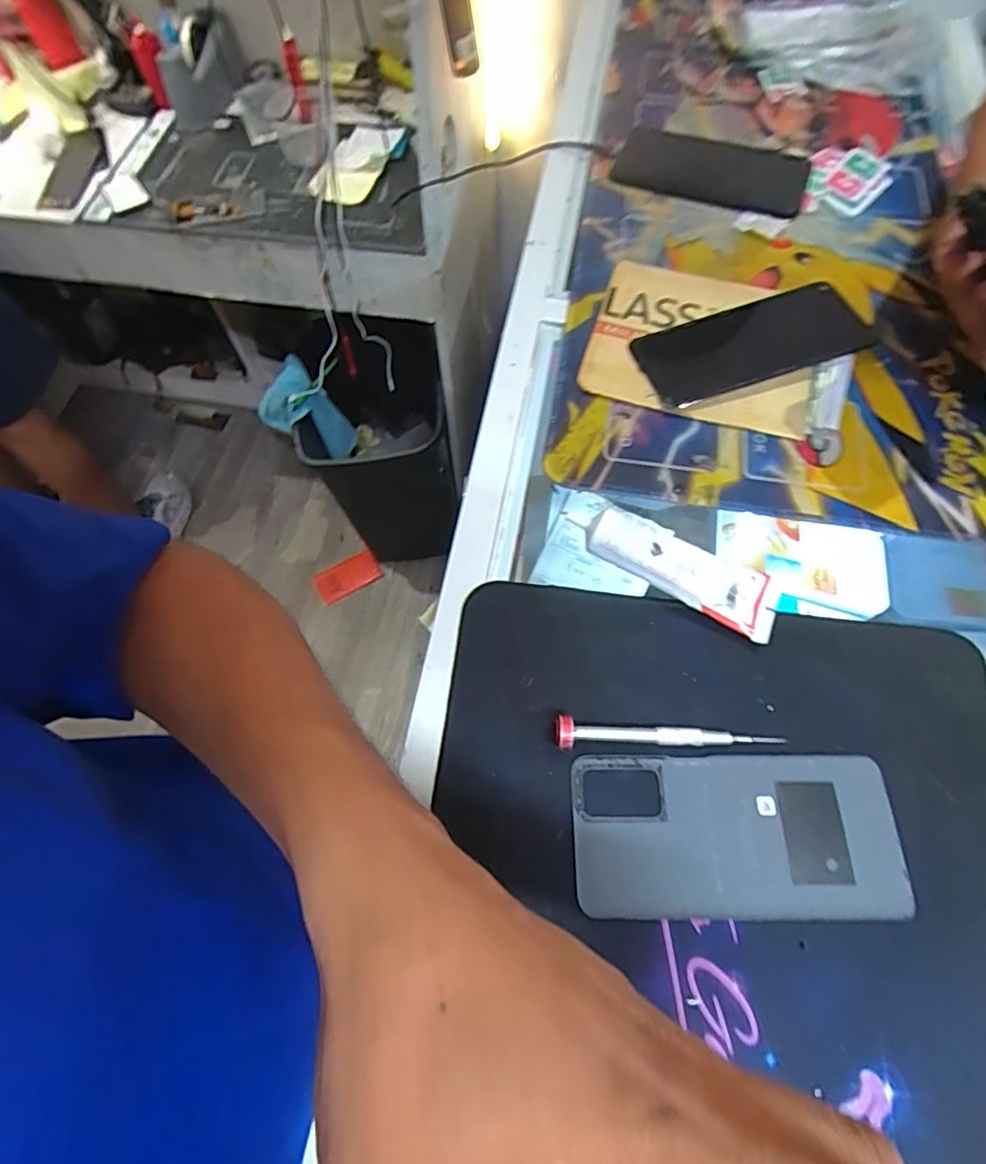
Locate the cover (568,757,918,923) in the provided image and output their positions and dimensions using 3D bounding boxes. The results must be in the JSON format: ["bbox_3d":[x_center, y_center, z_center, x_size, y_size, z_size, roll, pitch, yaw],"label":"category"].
[{"bbox_3d":[0.121,0.126,0.286,0.160,0.004,0.075,-1,66,0],"label":"cover"}]

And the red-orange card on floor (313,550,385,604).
[{"bbox_3d":[-0.383,-0.013,1.518,0.168,0.019,0.093,-28,70,-16],"label":"red-orange card on floor"}]

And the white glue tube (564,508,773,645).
[{"bbox_3d":[0.108,-0.009,0.335,0.119,0.022,0.039,26,69,11],"label":"white glue tube"}]

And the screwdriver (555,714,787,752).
[{"bbox_3d":[0.093,0.080,0.300,0.120,0.013,0.015,1,66,1],"label":"screwdriver"}]

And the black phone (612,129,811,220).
[{"bbox_3d":[0.191,-0.364,0.507,0.164,0.010,0.091,28,70,20],"label":"black phone"}]

